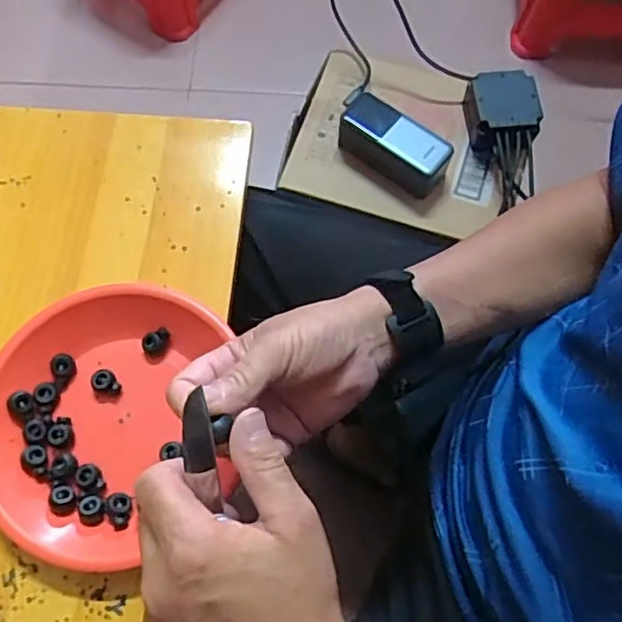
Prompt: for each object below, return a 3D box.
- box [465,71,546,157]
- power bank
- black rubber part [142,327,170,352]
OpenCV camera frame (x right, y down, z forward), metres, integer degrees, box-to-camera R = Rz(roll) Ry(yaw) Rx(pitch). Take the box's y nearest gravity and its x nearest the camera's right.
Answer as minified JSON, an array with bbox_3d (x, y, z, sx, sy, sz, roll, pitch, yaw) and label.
[{"bbox_3d":[0.231,-0.242,0.754,0.079,0.059,0.083,-2,70,-1],"label":"box"},{"bbox_3d":[0.095,-0.196,0.731,0.136,0.054,0.057,34,73,12],"label":"power bank"},{"bbox_3d":[-0.120,0.022,0.480,0.022,0.013,0.016,-20,71,-7],"label":"black rubber part"}]

